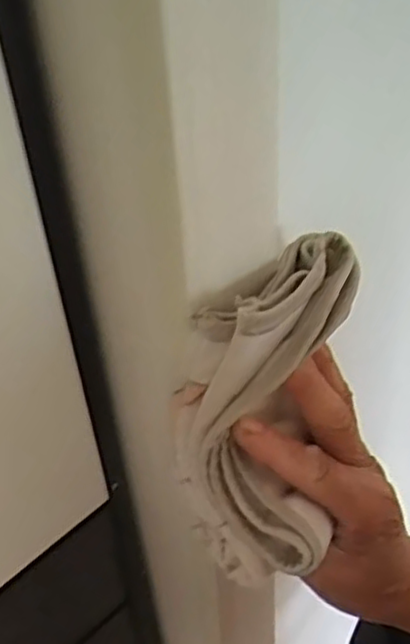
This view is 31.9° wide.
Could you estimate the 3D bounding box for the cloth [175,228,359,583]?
[{"bbox_3d":[0.027,0.028,0.302,0.059,0.114,0.103,8,42,14],"label":"cloth"}]

